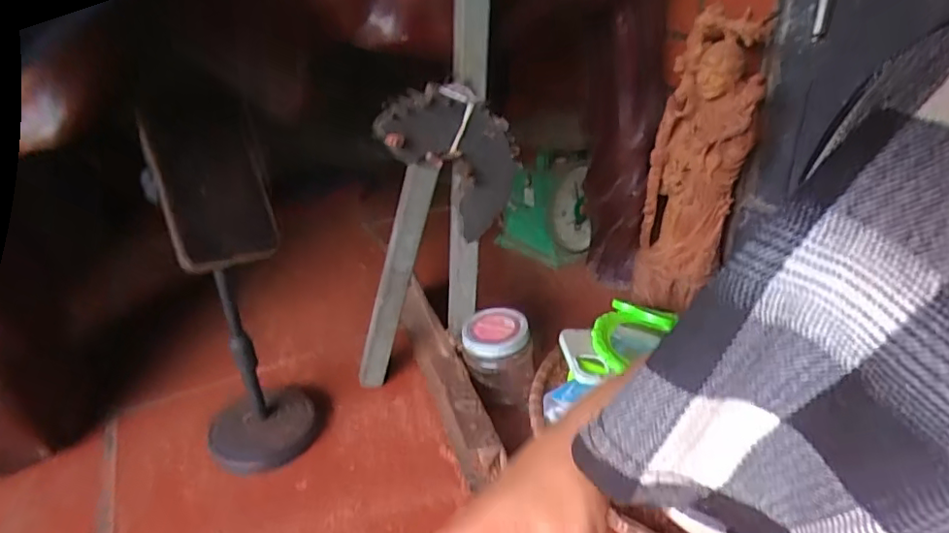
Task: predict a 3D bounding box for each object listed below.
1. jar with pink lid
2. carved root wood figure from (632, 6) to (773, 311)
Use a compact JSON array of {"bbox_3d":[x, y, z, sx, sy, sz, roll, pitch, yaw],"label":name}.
[{"bbox_3d":[0.025,0.100,0.642,0.072,0.085,0.065,-3,27,-2],"label":"jar with pink lid"},{"bbox_3d":[0.259,-0.108,0.689,0.107,0.341,0.061,10,30,21],"label":"carved root wood figure"}]

